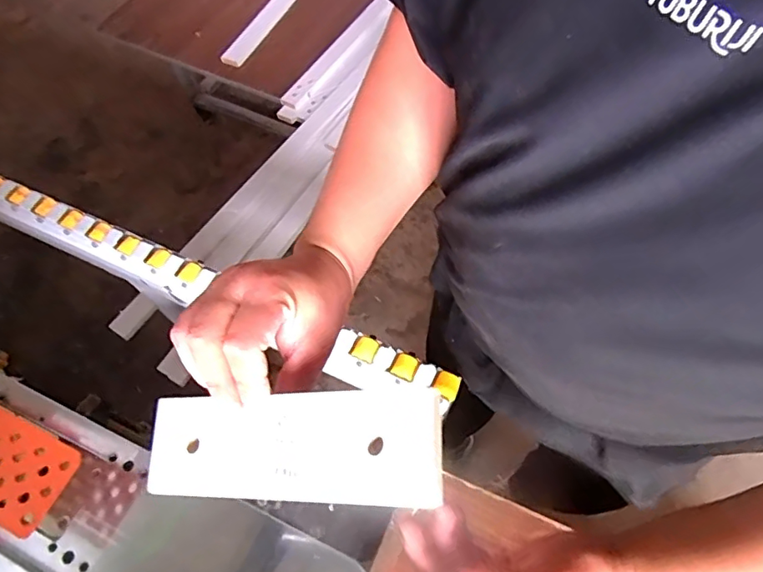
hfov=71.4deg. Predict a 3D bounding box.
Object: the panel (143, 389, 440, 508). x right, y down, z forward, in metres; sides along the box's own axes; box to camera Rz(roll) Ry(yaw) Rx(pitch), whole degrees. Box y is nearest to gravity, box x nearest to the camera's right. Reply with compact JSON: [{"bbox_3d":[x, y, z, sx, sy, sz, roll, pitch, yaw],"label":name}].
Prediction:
[{"bbox_3d":[-0.059,0.094,0.313,0.190,0.012,0.059,-7,60,22],"label":"panel"}]

